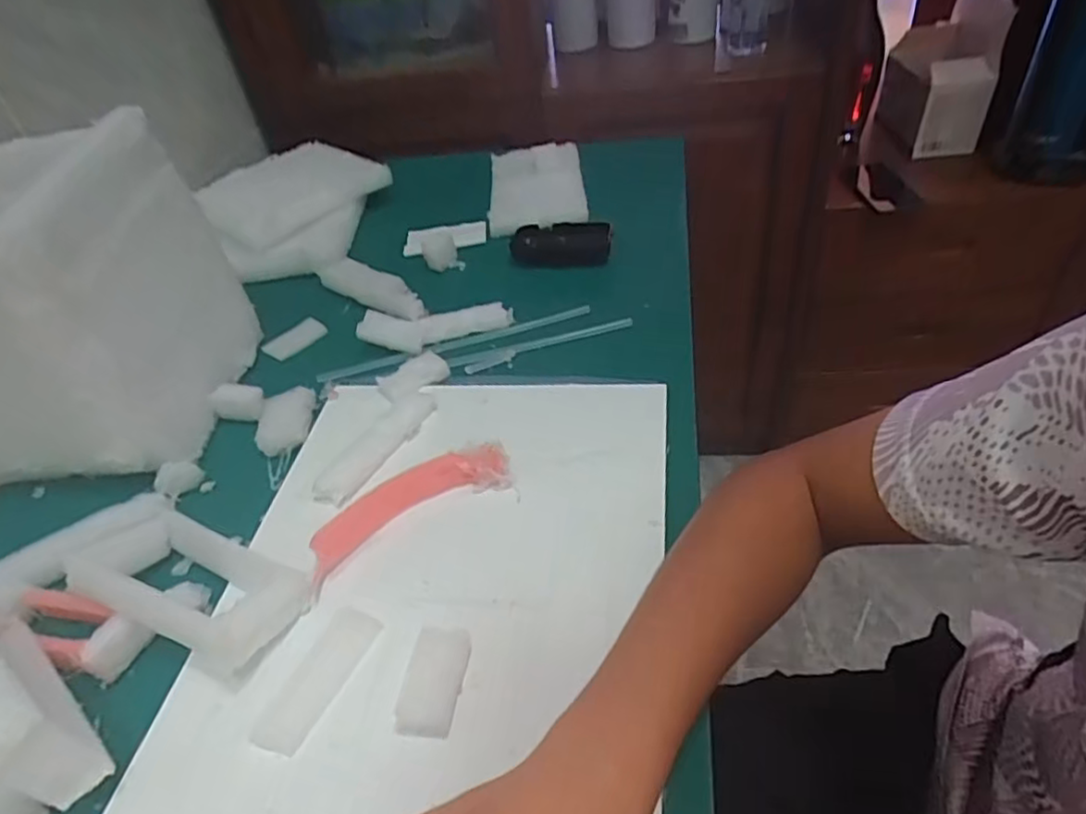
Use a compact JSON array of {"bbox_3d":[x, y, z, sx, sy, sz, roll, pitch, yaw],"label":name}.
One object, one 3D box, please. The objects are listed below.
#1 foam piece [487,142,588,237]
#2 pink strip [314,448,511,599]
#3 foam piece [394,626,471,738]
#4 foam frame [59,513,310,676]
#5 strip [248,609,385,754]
[{"bbox_3d":[-0.009,-0.277,0.816,0.116,0.031,0.182,-3,45,3],"label":"foam piece"},{"bbox_3d":[-0.098,0.069,0.470,0.152,0.027,0.038,-29,46,-19],"label":"pink strip"},{"bbox_3d":[-0.061,0.157,0.378,0.030,0.027,0.058,7,46,13],"label":"foam piece"},{"bbox_3d":[-0.236,0.111,0.436,0.169,0.043,0.078,15,49,22],"label":"foam frame"},{"bbox_3d":[-0.136,0.164,0.400,0.033,0.004,0.088,15,48,25],"label":"strip"}]

